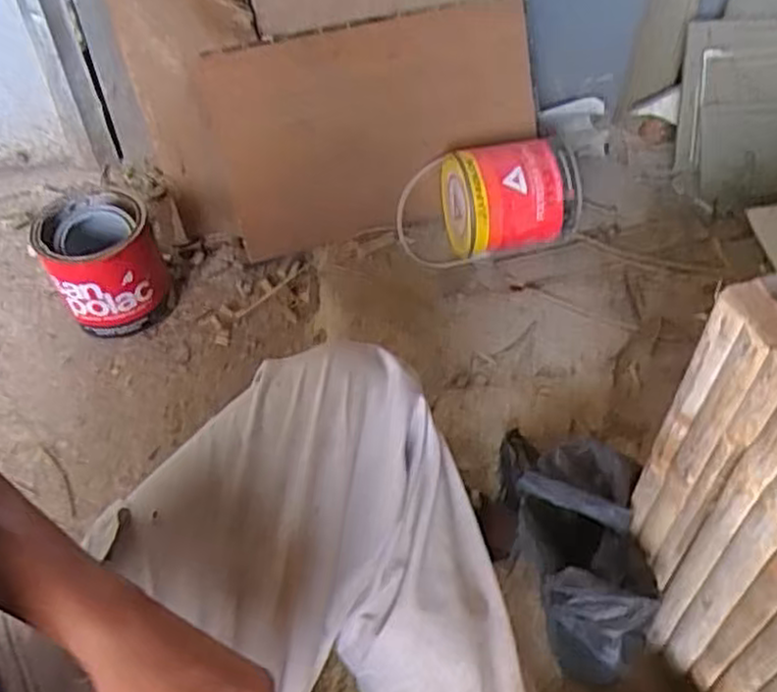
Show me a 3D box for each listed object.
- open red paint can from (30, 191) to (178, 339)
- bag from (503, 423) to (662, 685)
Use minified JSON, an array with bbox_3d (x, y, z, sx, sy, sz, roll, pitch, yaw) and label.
[{"bbox_3d":[-0.394,-0.112,1.048,0.142,0.153,0.147,-1,51,2],"label":"open red paint can"},{"bbox_3d":[0.190,0.205,0.749,0.108,0.141,0.222,-3,51,1],"label":"bag"}]

